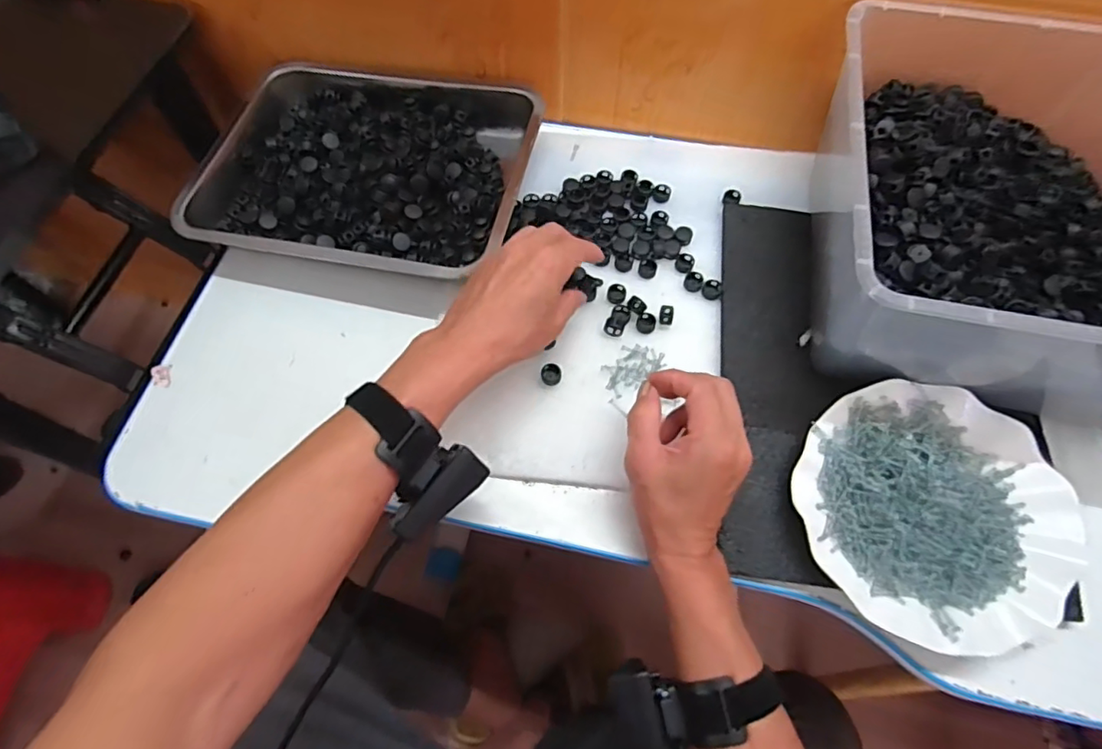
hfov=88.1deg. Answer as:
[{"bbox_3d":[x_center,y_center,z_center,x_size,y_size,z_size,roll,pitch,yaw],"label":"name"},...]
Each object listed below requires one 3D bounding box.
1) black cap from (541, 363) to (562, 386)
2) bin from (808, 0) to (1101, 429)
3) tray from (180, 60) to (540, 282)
[{"bbox_3d":[0.000,-0.001,0.479,0.017,0.010,0.016,0,64,1],"label":"black cap"},{"bbox_3d":[0.378,-0.130,0.449,0.331,0.139,0.326,9,65,5],"label":"bin"},{"bbox_3d":[-0.176,-0.213,0.566,0.314,0.054,0.264,10,65,6],"label":"tray"}]

